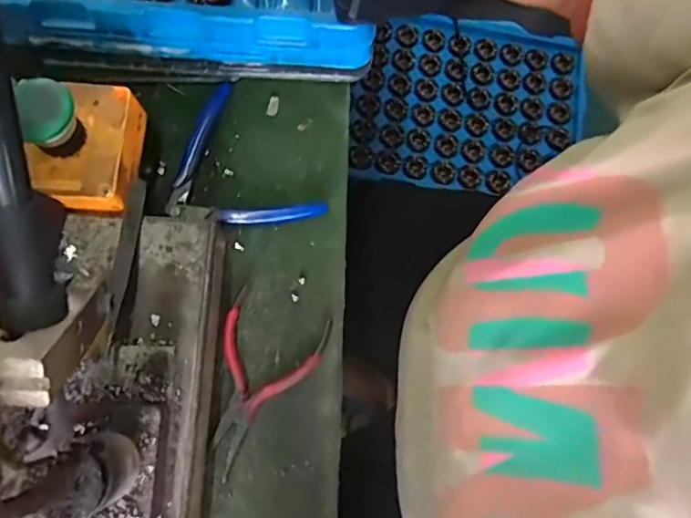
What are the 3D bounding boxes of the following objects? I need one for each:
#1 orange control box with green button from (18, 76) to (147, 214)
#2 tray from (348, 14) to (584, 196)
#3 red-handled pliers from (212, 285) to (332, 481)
[{"bbox_3d":[-0.163,-0.074,0.319,0.057,0.060,0.079,6,77,-2],"label":"orange control box with green button"},{"bbox_3d":[0.170,-0.216,0.725,0.311,0.024,0.247,6,77,1],"label":"tray"},{"bbox_3d":[-0.059,0.087,0.355,0.069,0.013,0.117,17,77,1],"label":"red-handled pliers"}]

